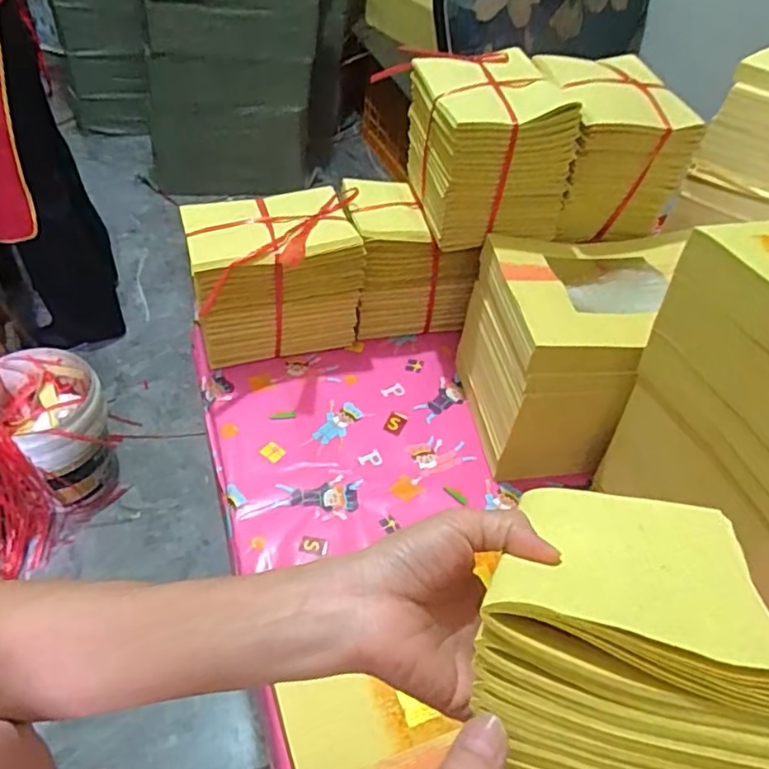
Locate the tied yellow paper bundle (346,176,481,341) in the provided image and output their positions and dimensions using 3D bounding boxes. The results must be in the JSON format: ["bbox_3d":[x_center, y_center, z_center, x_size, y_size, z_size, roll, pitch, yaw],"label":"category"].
[{"bbox_3d":[0.025,-0.138,0.705,0.130,0.131,0.099,-7,48,-13],"label":"tied yellow paper bundle"}]

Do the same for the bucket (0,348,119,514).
[{"bbox_3d":[-0.715,0.107,1.347,0.227,0.266,0.245,-21,53,-24],"label":"bucket"}]

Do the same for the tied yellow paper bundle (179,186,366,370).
[{"bbox_3d":[-0.114,-0.117,0.660,0.172,0.130,0.128,-11,50,-17],"label":"tied yellow paper bundle"}]

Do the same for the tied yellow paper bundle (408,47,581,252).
[{"bbox_3d":[0.100,-0.244,0.629,0.122,0.127,0.166,-5,48,-12],"label":"tied yellow paper bundle"}]

